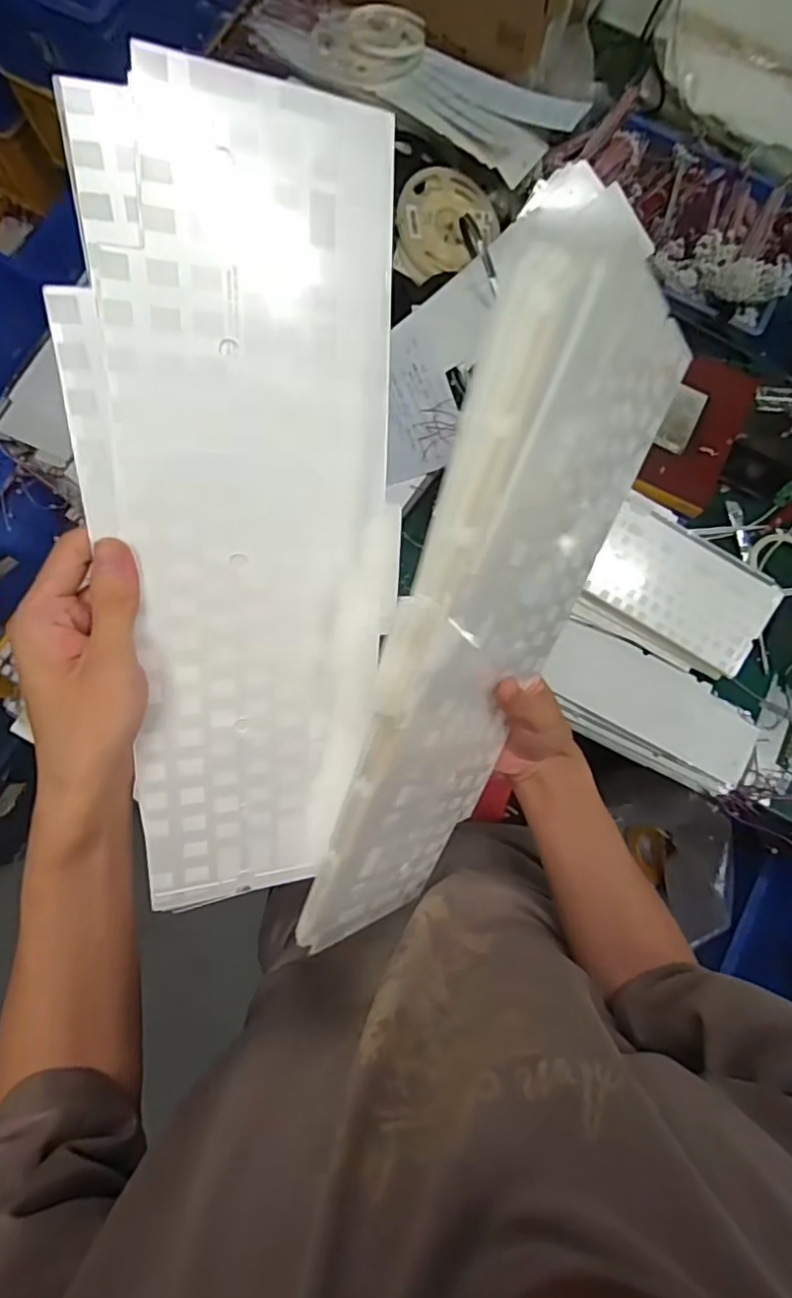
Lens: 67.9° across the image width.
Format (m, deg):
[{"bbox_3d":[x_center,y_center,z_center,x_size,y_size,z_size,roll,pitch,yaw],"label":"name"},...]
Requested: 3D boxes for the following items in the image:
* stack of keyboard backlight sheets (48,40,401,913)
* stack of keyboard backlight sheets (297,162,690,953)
[{"bbox_3d":[-0.074,-0.050,0.319,0.153,0.012,0.416,-7,109,-20],"label":"stack of keyboard backlight sheets"},{"bbox_3d":[0.062,-0.006,0.366,0.024,0.168,0.433,35,115,41],"label":"stack of keyboard backlight sheets"}]

